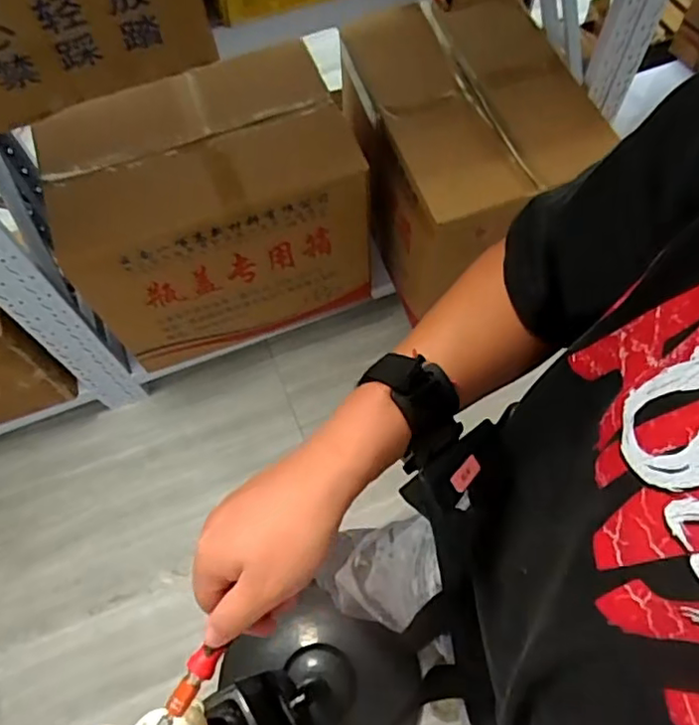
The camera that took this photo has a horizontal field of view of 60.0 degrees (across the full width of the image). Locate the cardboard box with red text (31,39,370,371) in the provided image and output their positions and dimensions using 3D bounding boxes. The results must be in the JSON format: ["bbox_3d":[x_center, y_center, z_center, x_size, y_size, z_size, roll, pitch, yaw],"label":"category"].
[{"bbox_3d":[-0.283,-0.327,1.289,0.563,0.518,0.353,-19,65,-6],"label":"cardboard box with red text"}]

